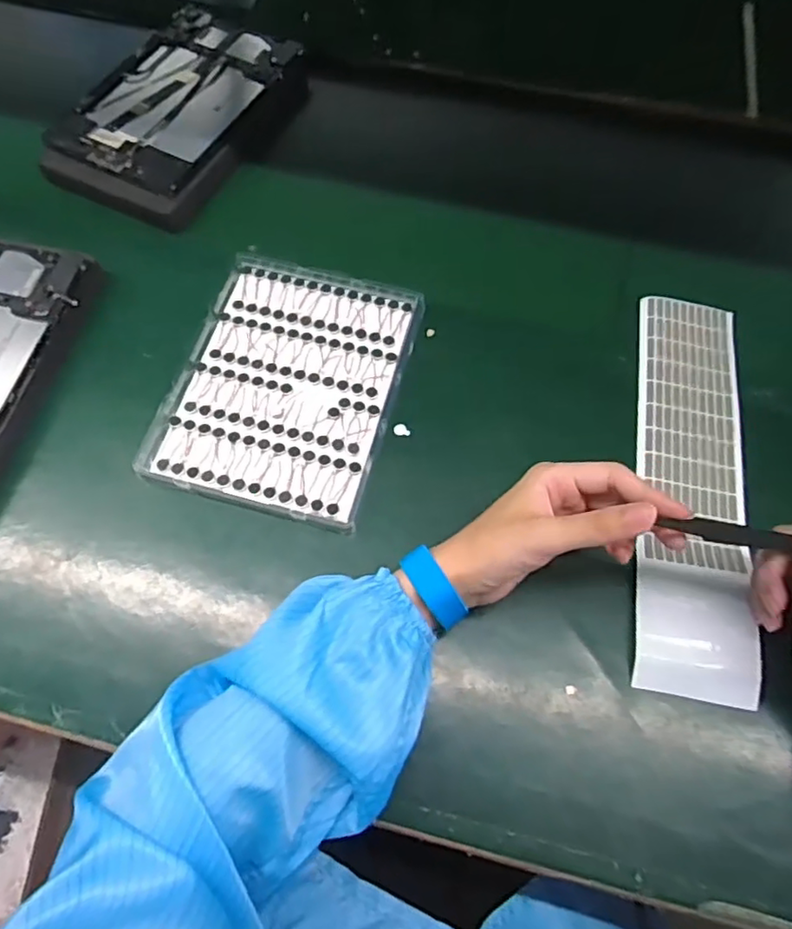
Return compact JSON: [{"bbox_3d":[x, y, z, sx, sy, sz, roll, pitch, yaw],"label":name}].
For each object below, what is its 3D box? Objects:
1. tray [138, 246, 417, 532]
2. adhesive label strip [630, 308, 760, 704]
[{"bbox_3d":[-0.083,-0.067,0.477,0.168,0.005,0.218,16,67,4],"label":"tray"},{"bbox_3d":[0.221,0.005,0.452,0.076,0.020,0.319,10,65,2],"label":"adhesive label strip"}]

